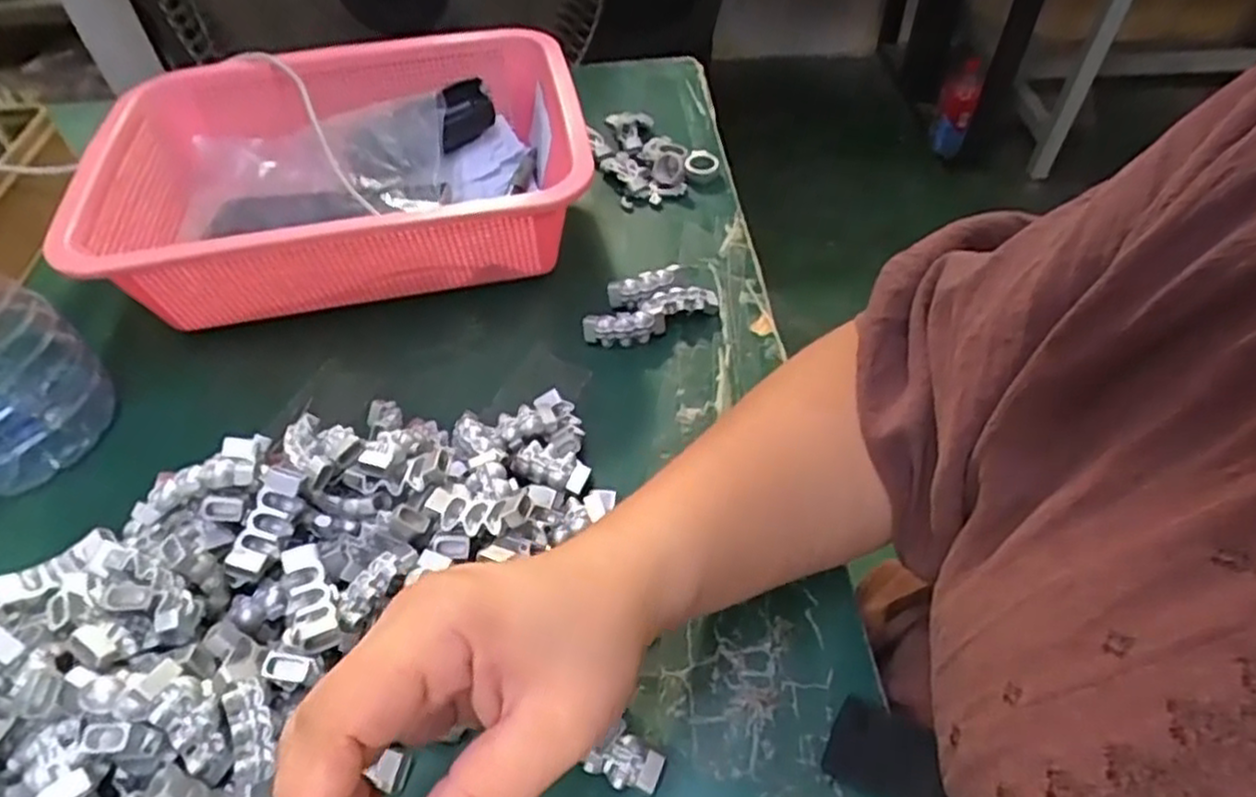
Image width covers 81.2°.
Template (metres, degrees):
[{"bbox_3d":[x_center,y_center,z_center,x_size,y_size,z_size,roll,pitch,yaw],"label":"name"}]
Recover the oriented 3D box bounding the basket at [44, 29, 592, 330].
[{"bbox_3d":[-0.179,-0.141,0.488,0.294,0.093,0.219,-10,49,-6],"label":"basket"}]

